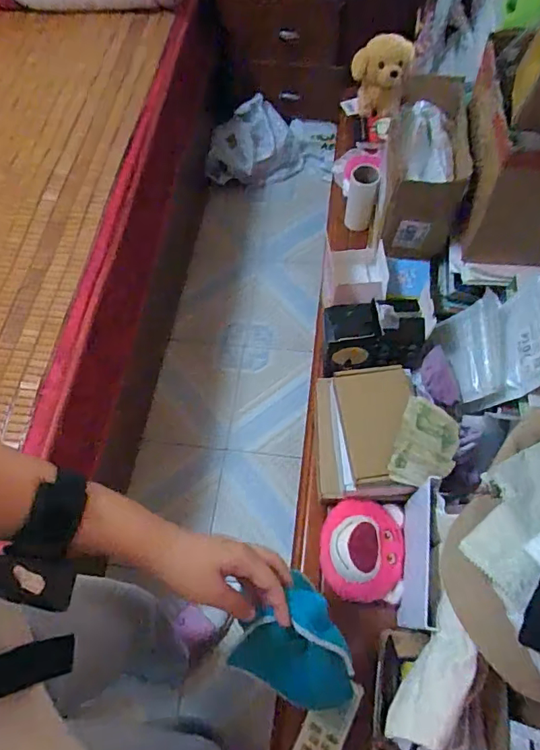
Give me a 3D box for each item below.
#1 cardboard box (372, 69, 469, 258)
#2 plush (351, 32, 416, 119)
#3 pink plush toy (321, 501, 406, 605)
[{"bbox_3d":[0.214,-0.283,0.700,0.090,0.122,0.221,10,65,8],"label":"cardboard box"},{"bbox_3d":[0.196,-0.531,0.902,0.100,0.122,0.072,19,66,12],"label":"plush"},{"bbox_3d":[0.107,0.198,0.577,0.096,0.061,0.111,2,64,4],"label":"pink plush toy"}]

